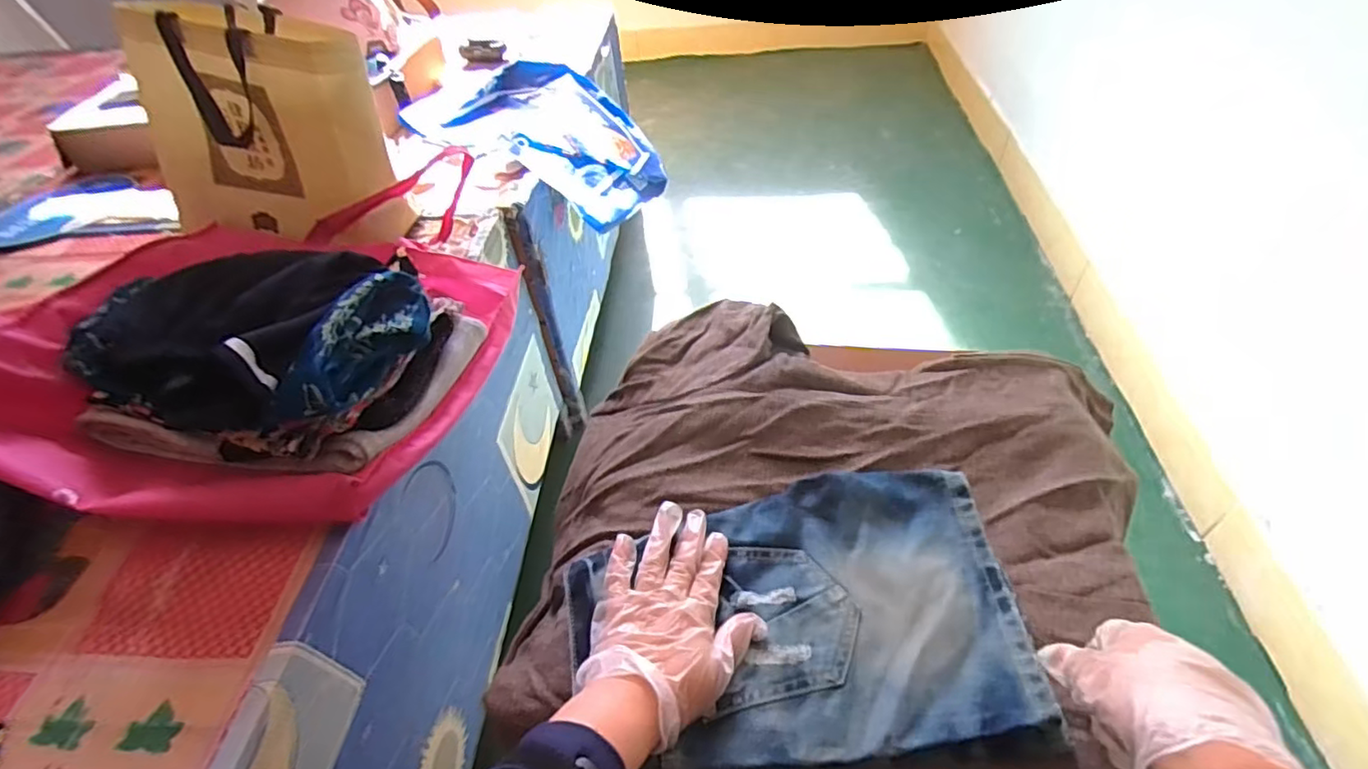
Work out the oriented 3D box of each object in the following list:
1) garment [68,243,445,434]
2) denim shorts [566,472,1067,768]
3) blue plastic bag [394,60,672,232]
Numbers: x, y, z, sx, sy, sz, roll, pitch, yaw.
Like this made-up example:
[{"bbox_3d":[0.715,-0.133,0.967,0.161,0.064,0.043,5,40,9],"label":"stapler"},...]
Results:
[{"bbox_3d":[-0.410,-0.059,0.601,0.311,0.093,0.223,16,50,21],"label":"garment"},{"bbox_3d":[0.092,0.187,0.521,0.361,0.027,0.229,-9,45,-2],"label":"denim shorts"},{"bbox_3d":[-0.258,-0.473,1.146,0.457,0.088,0.369,23,51,5],"label":"blue plastic bag"}]

